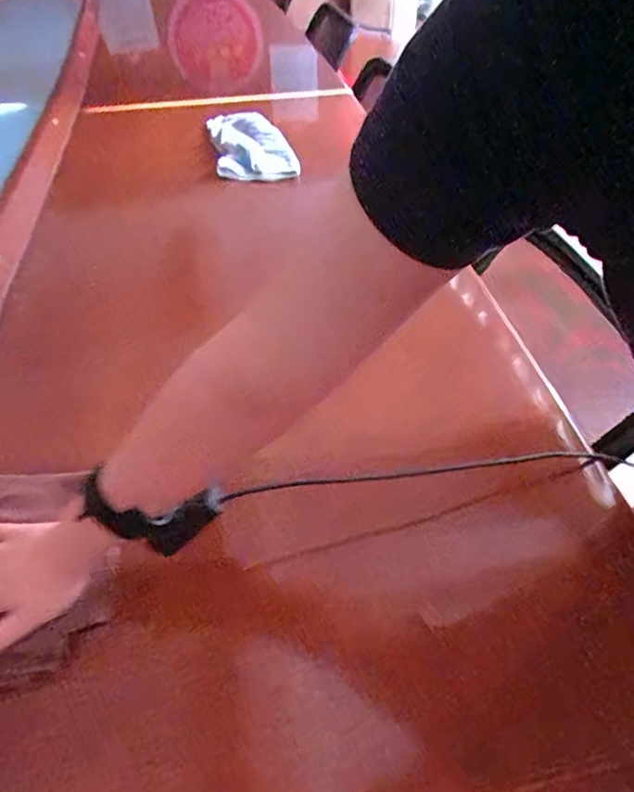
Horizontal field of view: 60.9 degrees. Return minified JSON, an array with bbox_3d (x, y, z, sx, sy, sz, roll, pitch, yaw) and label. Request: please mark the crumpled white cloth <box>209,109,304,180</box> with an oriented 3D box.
[{"bbox_3d":[-0.145,-0.537,1.138,0.151,0.041,0.306,-12,47,-9],"label":"crumpled white cloth"}]

